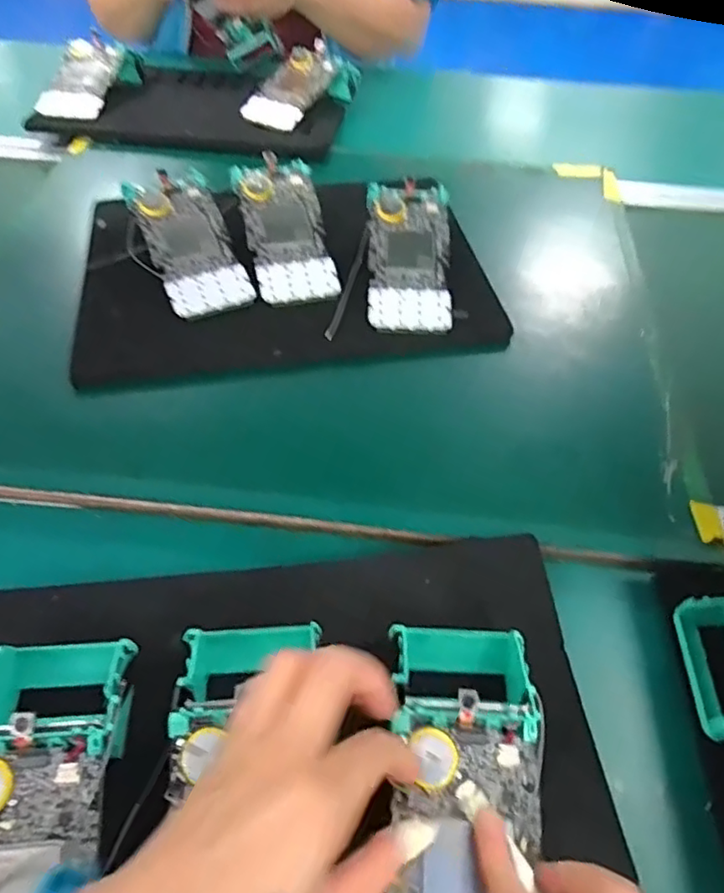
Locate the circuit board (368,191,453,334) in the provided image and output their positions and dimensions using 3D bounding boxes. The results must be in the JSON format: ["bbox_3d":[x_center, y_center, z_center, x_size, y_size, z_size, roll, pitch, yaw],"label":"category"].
[{"bbox_3d":[0.040,-0.157,0.511,0.066,0.012,0.135,0,71,5],"label":"circuit board"}]

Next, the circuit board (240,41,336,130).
[{"bbox_3d":[-0.084,-0.434,0.737,0.065,0.016,0.134,25,71,6],"label":"circuit board"}]

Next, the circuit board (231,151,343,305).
[{"bbox_3d":[-0.066,-0.188,0.530,0.068,0.014,0.144,-13,72,-6],"label":"circuit board"}]

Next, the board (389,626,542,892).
[{"bbox_3d":[0.042,0.174,0.283,0.070,0.053,0.176,8,61,11],"label":"board"}]

